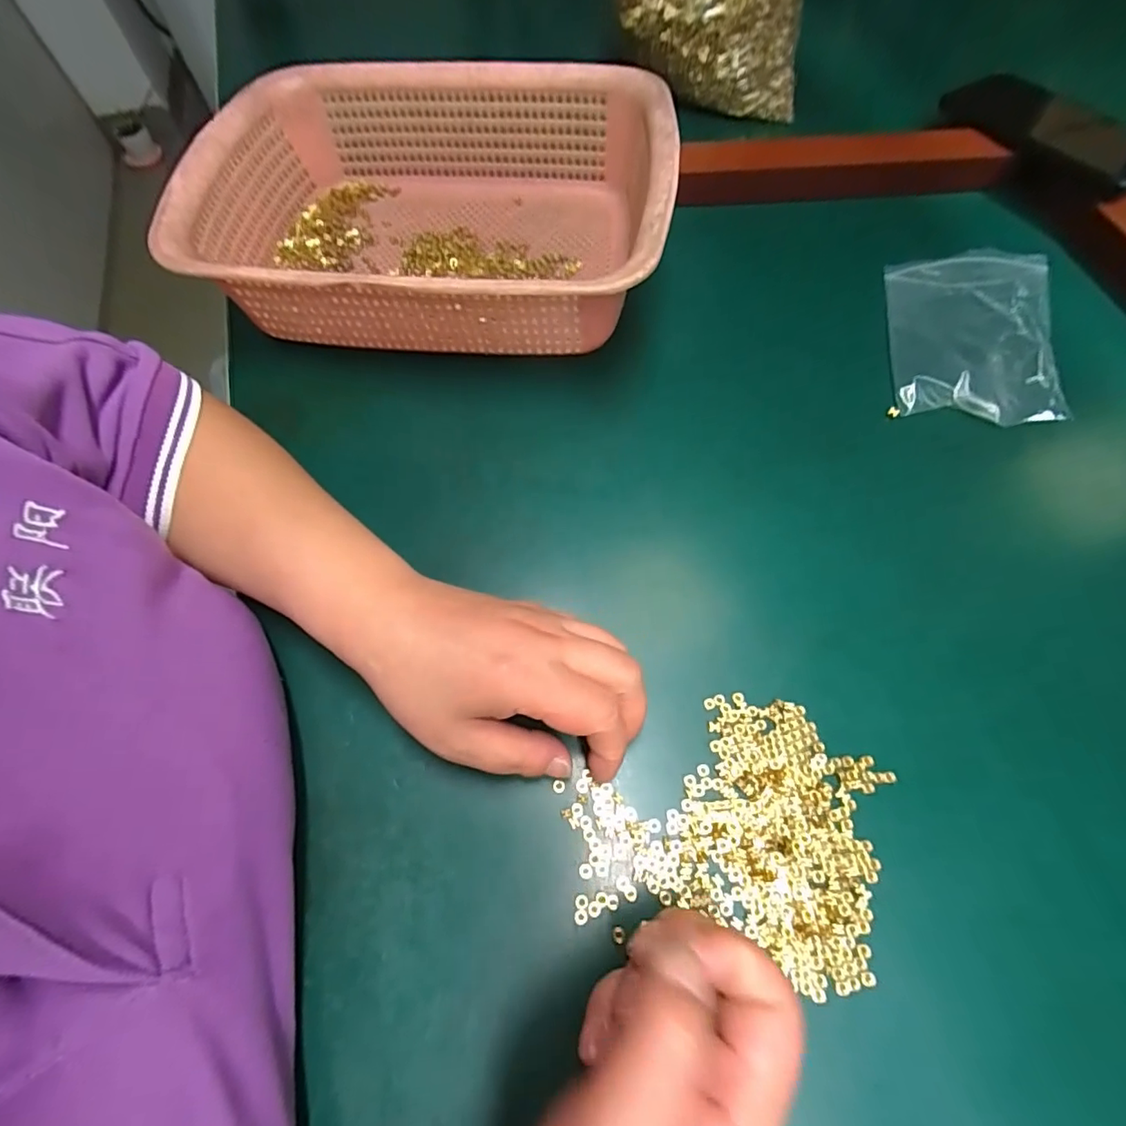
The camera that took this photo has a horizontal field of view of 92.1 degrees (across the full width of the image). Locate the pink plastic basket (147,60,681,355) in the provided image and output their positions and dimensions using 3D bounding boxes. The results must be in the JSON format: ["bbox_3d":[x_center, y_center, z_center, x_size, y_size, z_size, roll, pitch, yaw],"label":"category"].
[{"bbox_3d":[-0.084,-0.232,0.362,0.295,0.085,0.214,5,65,4],"label":"pink plastic basket"}]

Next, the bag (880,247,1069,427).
[{"bbox_3d":[0.269,-0.155,0.362,0.093,0.015,0.137,7,68,14],"label":"bag"}]

